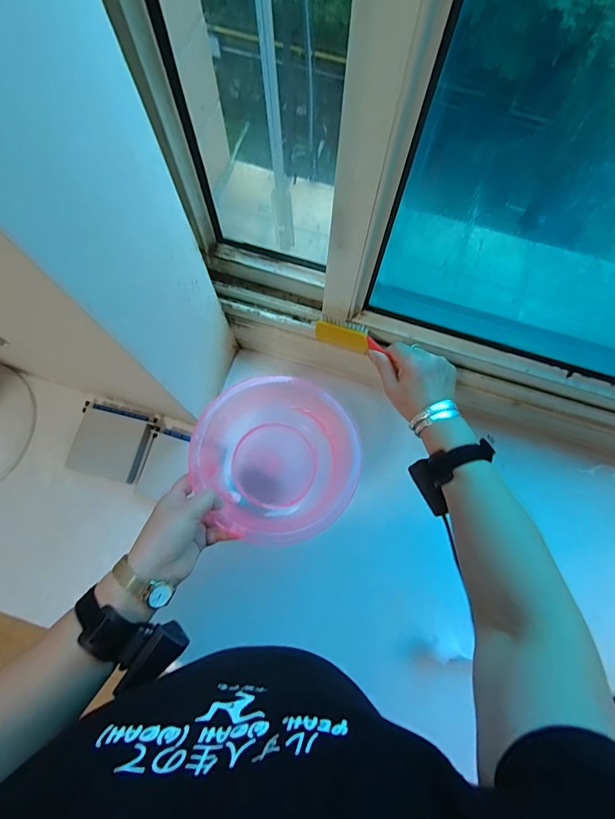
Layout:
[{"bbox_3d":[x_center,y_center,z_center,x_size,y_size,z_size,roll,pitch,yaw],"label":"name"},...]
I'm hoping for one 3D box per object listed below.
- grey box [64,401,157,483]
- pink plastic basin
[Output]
[{"bbox_3d":[-0.311,0.054,0.637,0.113,0.022,0.107,13,76,2],"label":"grey box"},{"bbox_3d":[-0.035,0.065,0.520,0.190,0.109,0.188,0,76,-1],"label":"pink plastic basin"}]

